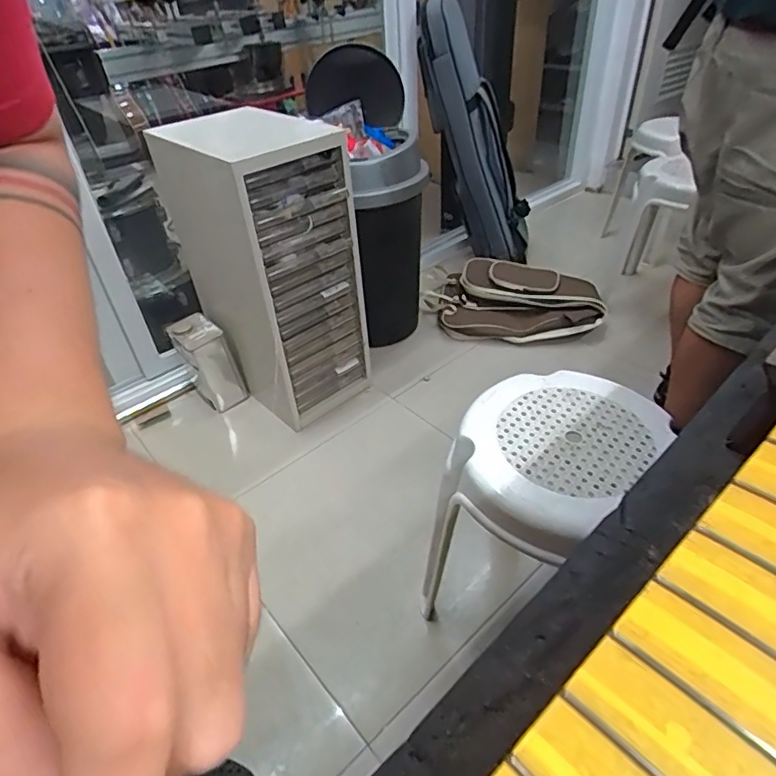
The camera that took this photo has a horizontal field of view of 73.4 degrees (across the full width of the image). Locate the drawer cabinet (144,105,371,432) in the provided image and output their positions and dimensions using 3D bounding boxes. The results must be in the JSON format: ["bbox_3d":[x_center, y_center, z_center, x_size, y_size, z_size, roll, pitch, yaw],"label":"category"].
[{"bbox_3d":[-0.301,-0.291,1.374,0.302,0.675,0.408,-30,46,-29],"label":"drawer cabinet"}]

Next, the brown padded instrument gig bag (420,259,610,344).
[{"bbox_3d":[0.411,-0.297,1.755,0.576,0.124,0.323,8,41,14],"label":"brown padded instrument gig bag"}]

